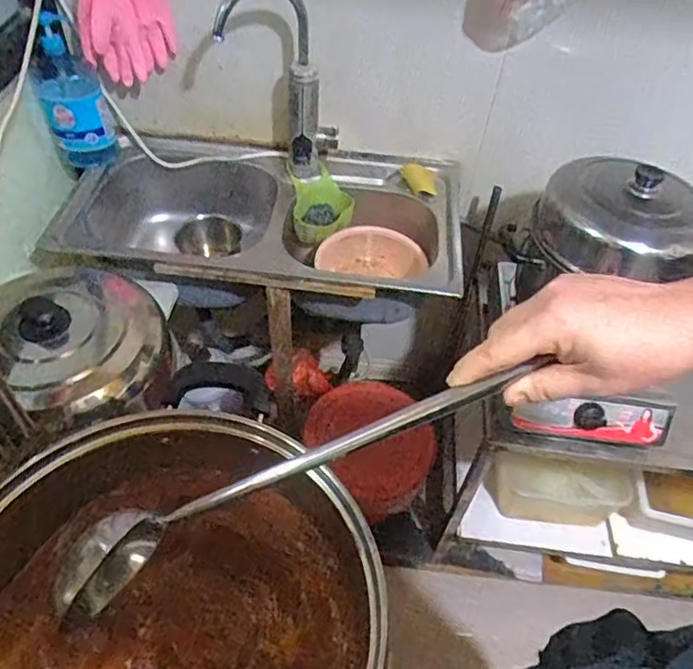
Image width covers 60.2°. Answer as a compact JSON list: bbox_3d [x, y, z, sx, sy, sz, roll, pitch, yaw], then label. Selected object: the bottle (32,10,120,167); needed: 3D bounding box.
[{"bbox_3d":[-0.500,-0.429,1.103,0.114,0.272,0.100,-15,53,-16],"label":"bottle"}]

